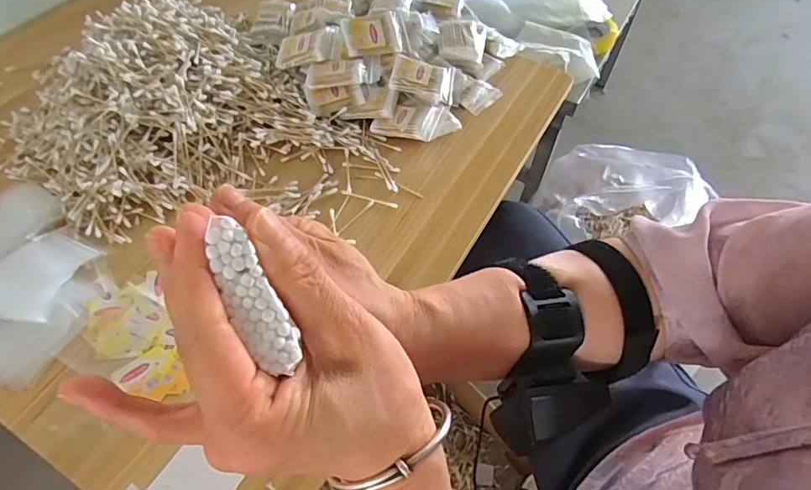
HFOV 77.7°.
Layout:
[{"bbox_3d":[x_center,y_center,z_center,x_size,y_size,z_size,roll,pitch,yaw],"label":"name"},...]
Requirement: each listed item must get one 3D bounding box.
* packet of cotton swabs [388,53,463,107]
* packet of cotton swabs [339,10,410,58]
[{"bbox_3d":[0.031,-0.225,0.684,0.101,0.021,0.061,10,73,-12],"label":"packet of cotton swabs"},{"bbox_3d":[-0.039,-0.287,0.683,0.087,0.025,0.057,-10,91,-18],"label":"packet of cotton swabs"}]

